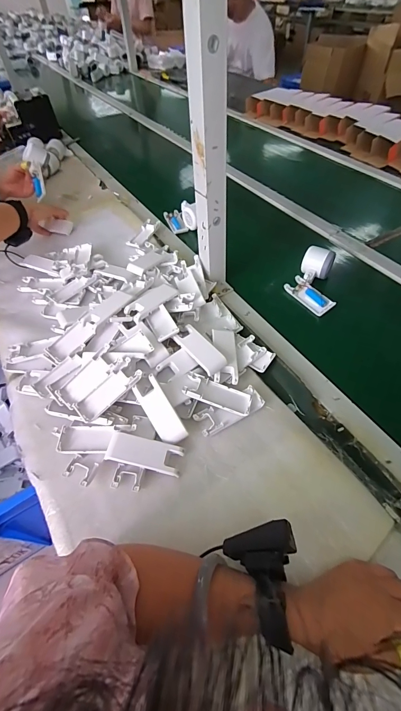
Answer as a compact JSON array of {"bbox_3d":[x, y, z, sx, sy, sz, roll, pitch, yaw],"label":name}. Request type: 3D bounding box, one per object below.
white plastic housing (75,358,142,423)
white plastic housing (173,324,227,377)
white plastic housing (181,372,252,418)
[{"bbox_3d":[-0.136,0.052,0.473,0.103,0.013,0.039,-43,61,-9],"label":"white plastic housing"},{"bbox_3d":[-0.001,-0.009,0.516,0.037,0.023,0.096,-36,59,-21],"label":"white plastic housing"},{"bbox_3d":[0.026,0.059,0.485,0.102,0.013,0.043,20,46,1],"label":"white plastic housing"}]

